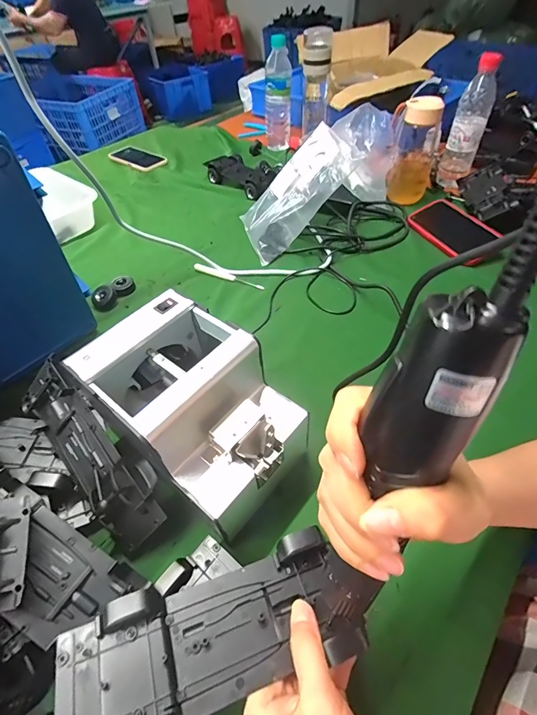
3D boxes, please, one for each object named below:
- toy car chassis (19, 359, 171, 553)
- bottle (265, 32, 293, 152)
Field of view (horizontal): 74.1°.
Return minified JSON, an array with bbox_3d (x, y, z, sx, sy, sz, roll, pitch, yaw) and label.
[{"bbox_3d":[-0.169,0.088,0.333,0.188,0.069,0.026,46,22,15],"label":"toy car chassis"},{"bbox_3d":[0.025,-0.644,0.891,0.067,0.221,0.059,-1,50,2],"label":"bottle"}]

